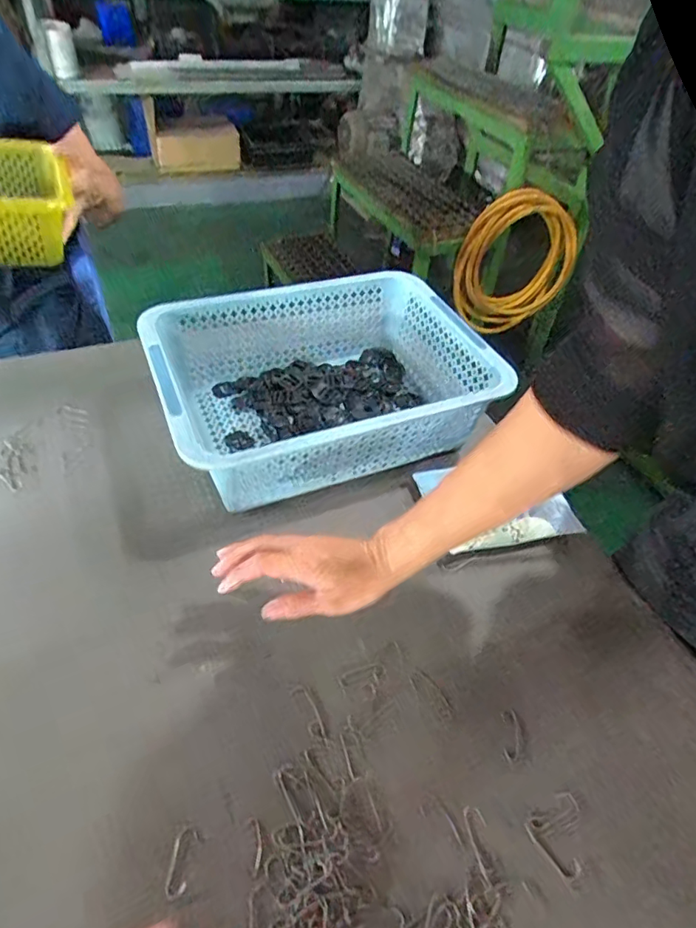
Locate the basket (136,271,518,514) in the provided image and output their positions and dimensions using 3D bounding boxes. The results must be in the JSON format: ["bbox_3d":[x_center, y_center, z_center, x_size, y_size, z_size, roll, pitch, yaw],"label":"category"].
[{"bbox_3d":[-0.025,-0.101,0.674,0.389,0.118,0.284,-16,50,-20],"label":"basket"}]

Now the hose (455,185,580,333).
[{"bbox_3d":[0.478,-0.592,1.581,0.394,0.384,0.116,-40,45,17],"label":"hose"}]

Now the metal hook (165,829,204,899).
[{"bbox_3d":[-0.119,0.284,0.382,0.018,0.004,0.041,14,47,7],"label":"metal hook"}]

